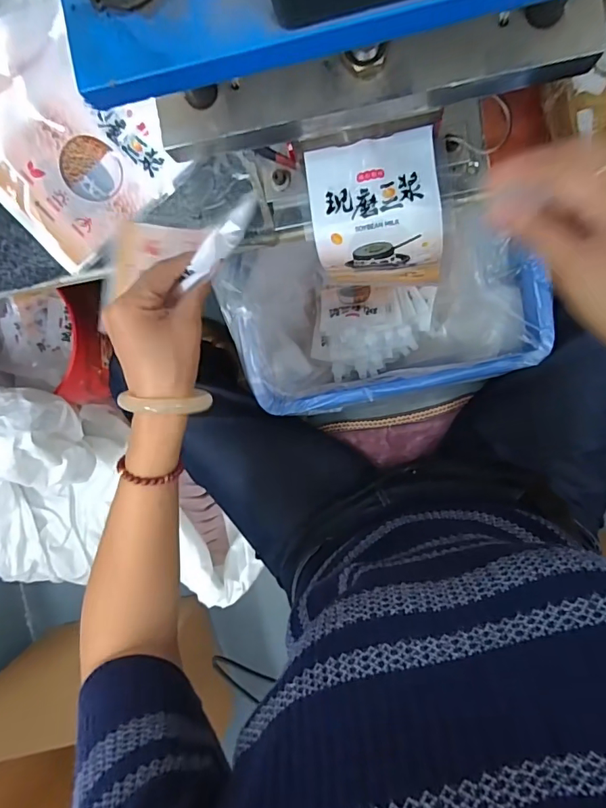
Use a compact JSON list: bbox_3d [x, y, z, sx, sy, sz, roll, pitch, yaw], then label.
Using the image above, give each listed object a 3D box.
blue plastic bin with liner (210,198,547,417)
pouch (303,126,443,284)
[{"bbox_3d":[0.094,-0.117,0.626,0.342,0.177,0.203,-13,94,9],"label":"blue plastic bin with liner"},{"bbox_3d":[0.058,-0.149,0.377,0.094,0.072,0.094,-9,95,8],"label":"pouch"}]

